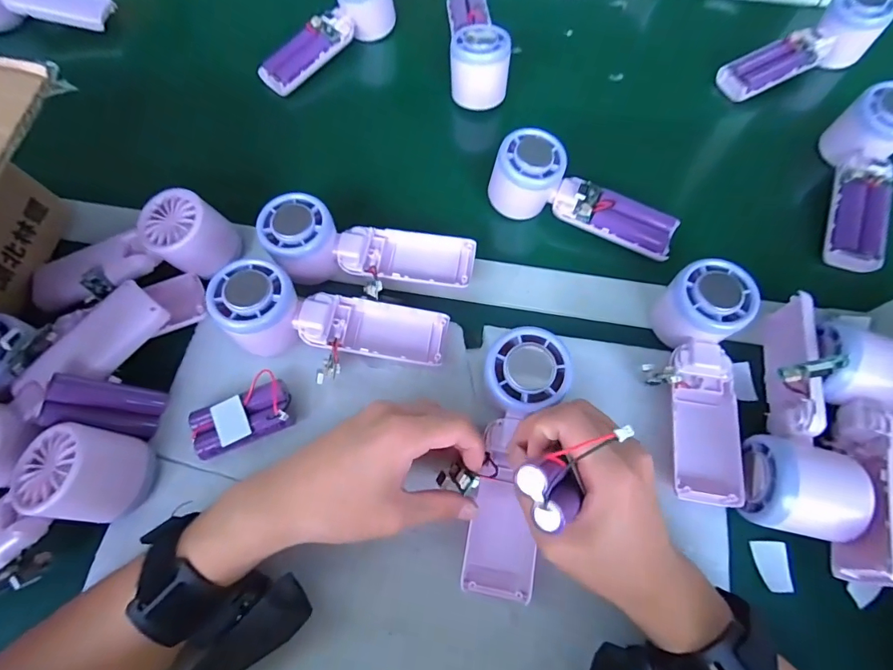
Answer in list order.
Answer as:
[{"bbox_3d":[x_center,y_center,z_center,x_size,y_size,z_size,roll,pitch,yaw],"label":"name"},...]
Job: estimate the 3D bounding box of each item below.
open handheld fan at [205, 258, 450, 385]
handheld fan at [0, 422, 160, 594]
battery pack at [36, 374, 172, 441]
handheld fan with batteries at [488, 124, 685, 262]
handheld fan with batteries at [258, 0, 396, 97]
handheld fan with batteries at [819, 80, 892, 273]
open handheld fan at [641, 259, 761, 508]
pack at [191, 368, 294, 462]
[{"bbox_3d":[-0.086,-0.006,0.334,0.168,0.041,0.066,12,68,-16],"label":"open handheld fan"},{"bbox_3d":[-0.277,0.120,0.283,0.169,0.053,0.068,-35,72,-12],"label":"handheld fan"},{"bbox_3d":[-0.240,0.052,0.323,0.018,0.077,0.036,-13,66,26],"label":"battery pack"},{"bbox_3d":[0.116,-0.115,0.393,0.161,0.050,0.051,24,71,-2],"label":"handheld fan with batteries"},{"bbox_3d":[-0.129,-0.320,0.469,0.159,0.055,0.049,-42,73,-14],"label":"handheld fan with batteries"},{"bbox_3d":[0.364,-0.135,0.397,0.055,0.048,0.169,15,83,7],"label":"handheld fan with batteries"},{"bbox_3d":[0.173,0.029,0.314,0.064,0.048,0.162,10,69,5],"label":"open handheld fan"},{"bbox_3d":[-0.145,0.058,0.320,0.066,0.023,0.040,-28,70,-9],"label":"pack"}]

